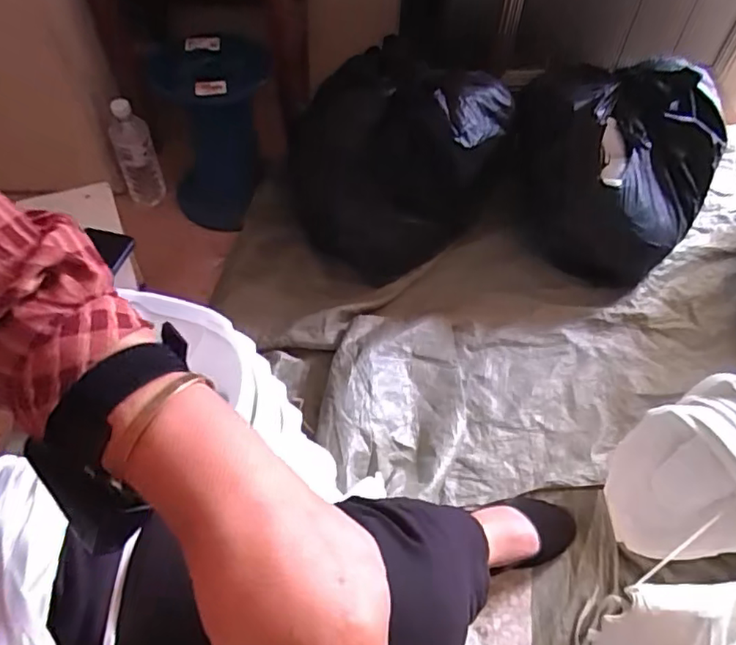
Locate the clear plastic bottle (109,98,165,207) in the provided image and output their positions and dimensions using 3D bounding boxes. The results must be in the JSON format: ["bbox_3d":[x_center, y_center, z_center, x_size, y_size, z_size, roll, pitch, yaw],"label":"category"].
[{"bbox_3d":[-0.415,-0.296,1.051,0.069,0.207,0.057,-18,56,-14],"label":"clear plastic bottle"}]

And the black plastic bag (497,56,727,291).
[{"bbox_3d":[0.423,-0.268,1.043,0.351,0.273,0.294,21,56,14],"label":"black plastic bag"}]

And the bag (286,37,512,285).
[{"bbox_3d":[0.061,-0.271,0.986,0.362,0.285,0.219,-15,56,-11],"label":"bag"}]

